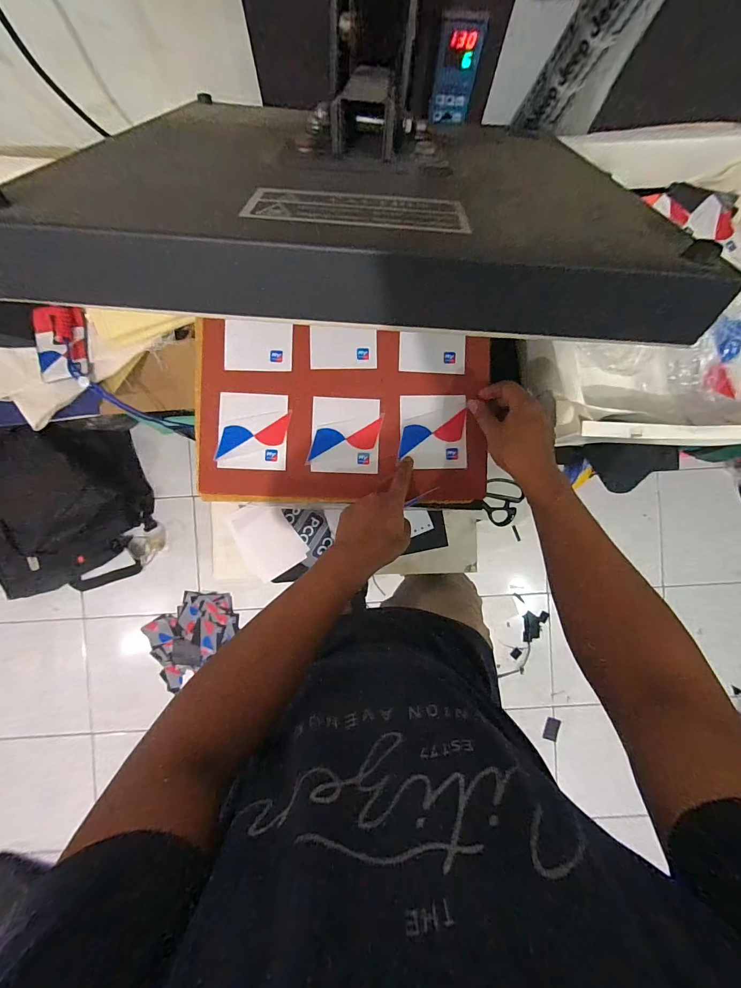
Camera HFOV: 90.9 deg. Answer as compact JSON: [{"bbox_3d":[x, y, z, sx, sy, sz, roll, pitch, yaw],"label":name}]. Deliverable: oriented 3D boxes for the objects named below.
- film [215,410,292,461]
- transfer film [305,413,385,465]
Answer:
[{"bbox_3d":[-0.155,-0.079,0.485,0.103,0.005,0.048,-14,89,-5],"label":"film"},{"bbox_3d":[-0.034,-0.075,0.493,0.108,0.004,0.047,-13,92,0],"label":"transfer film"}]

